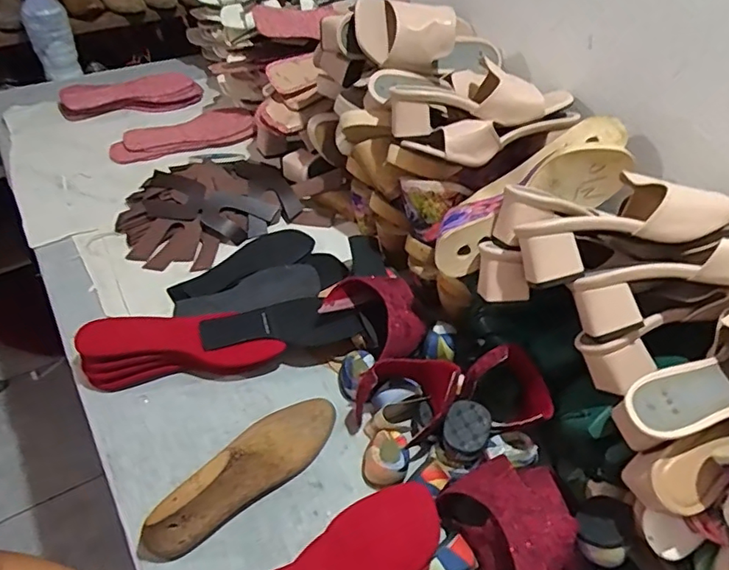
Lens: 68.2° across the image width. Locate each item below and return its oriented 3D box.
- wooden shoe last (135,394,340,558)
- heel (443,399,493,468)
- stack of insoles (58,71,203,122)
[{"bbox_3d":[-0.126,0.196,0.577,0.064,0.077,0.238,34,54,24],"label":"wooden shoe last"},{"bbox_3d":[0.115,0.168,0.610,0.051,0.048,0.059,19,49,12],"label":"heel"},{"bbox_3d":[-0.465,-0.379,1.072,0.269,0.050,0.073,-8,49,-12],"label":"stack of insoles"}]

